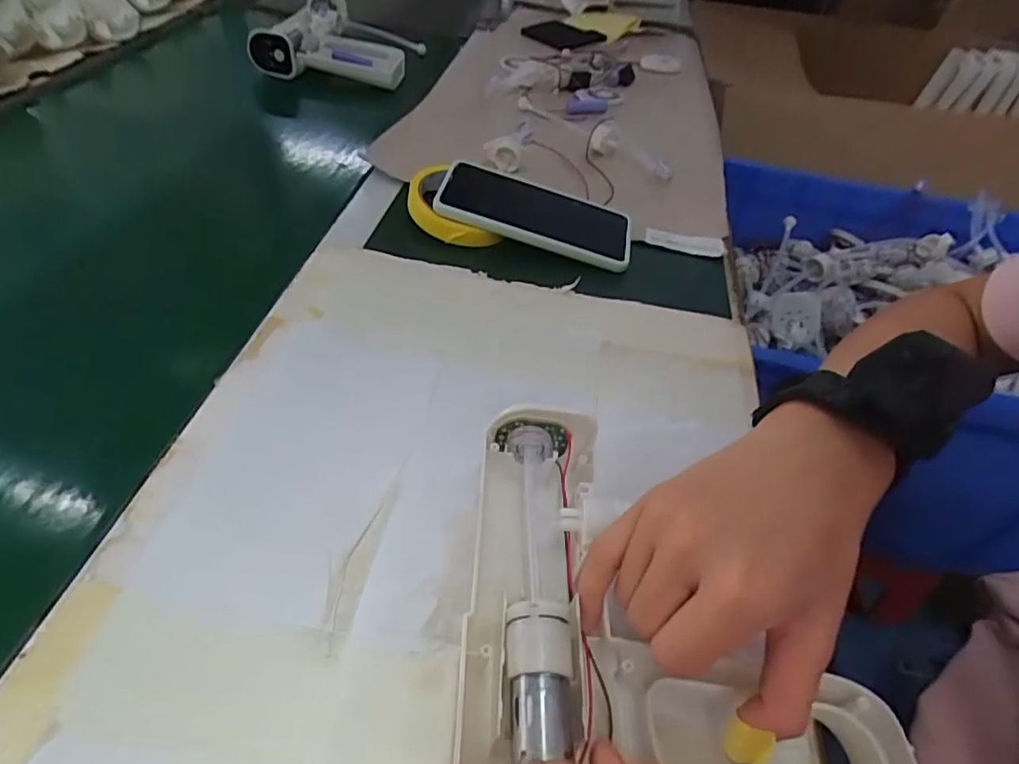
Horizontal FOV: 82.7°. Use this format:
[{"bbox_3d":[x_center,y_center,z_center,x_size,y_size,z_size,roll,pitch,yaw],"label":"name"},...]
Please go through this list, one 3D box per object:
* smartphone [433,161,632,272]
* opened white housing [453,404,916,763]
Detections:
[{"bbox_3d":[0.024,-0.150,0.504,0.170,0.017,0.089,17,47,-2],"label":"smartphone"},{"bbox_3d":[0.074,0.109,0.255,0.184,0.050,0.190,6,45,0],"label":"opened white housing"}]

